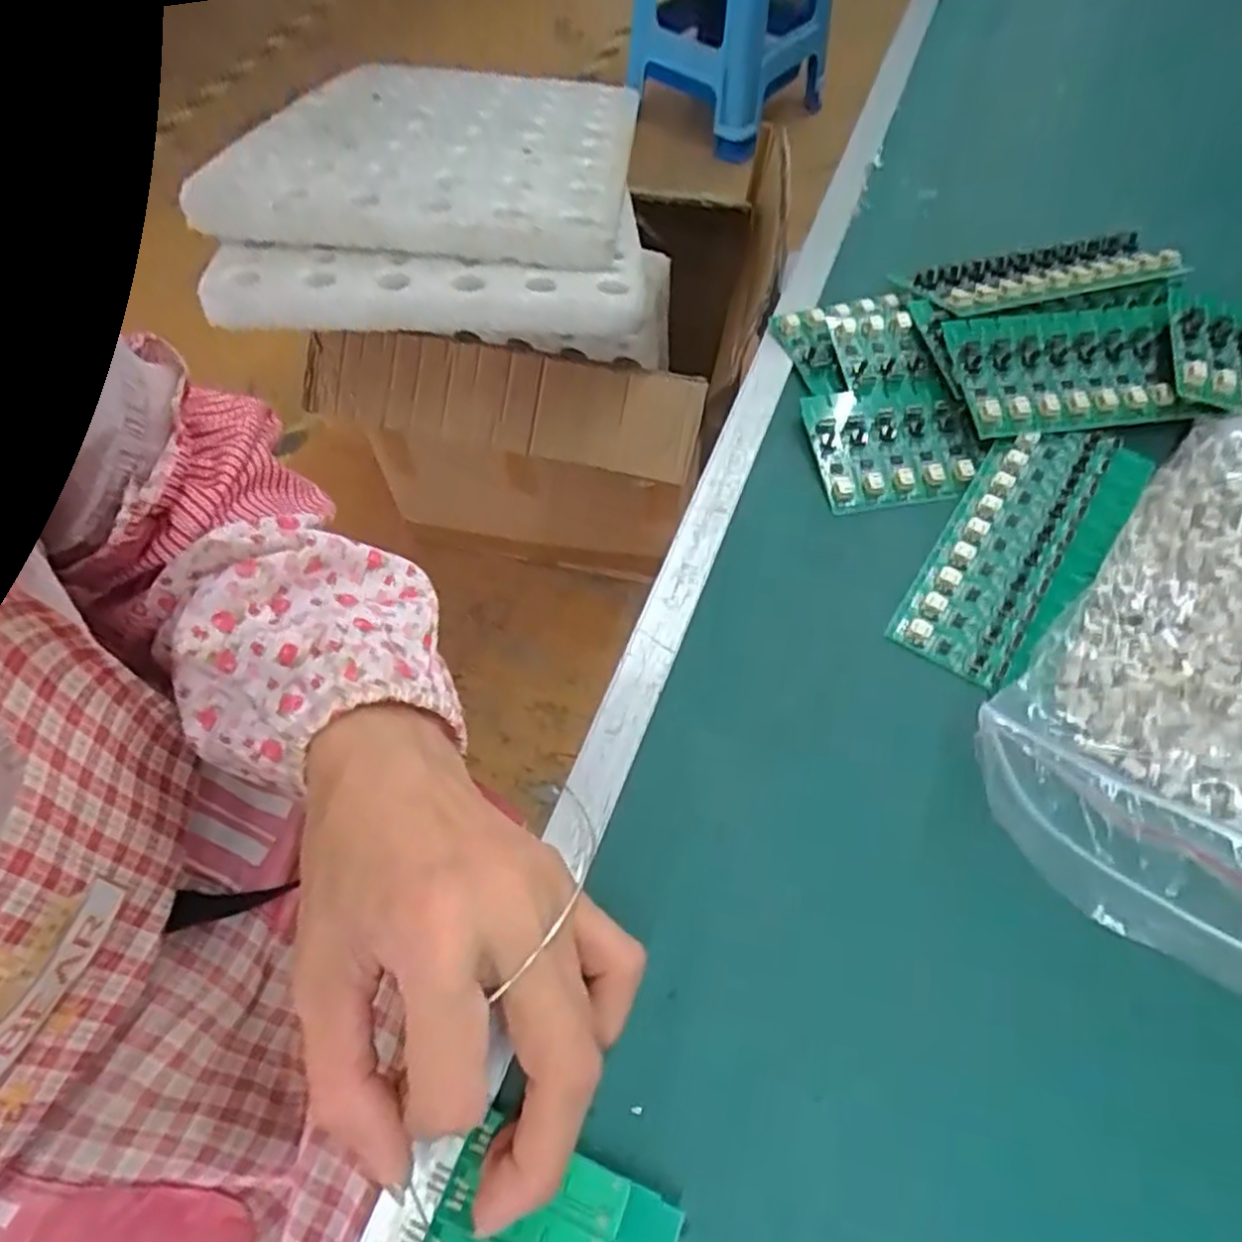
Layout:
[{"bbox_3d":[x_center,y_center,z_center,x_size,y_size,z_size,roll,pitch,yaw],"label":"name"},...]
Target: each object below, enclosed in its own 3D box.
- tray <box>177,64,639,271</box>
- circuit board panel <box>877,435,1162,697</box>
[{"bbox_3d":[-0.188,-0.530,0.845,0.382,0.033,0.547,4,48,0],"label":"tray"},{"bbox_3d":[0.169,-0.034,0.319,0.058,0.009,0.140,32,66,20],"label":"circuit board panel"}]

